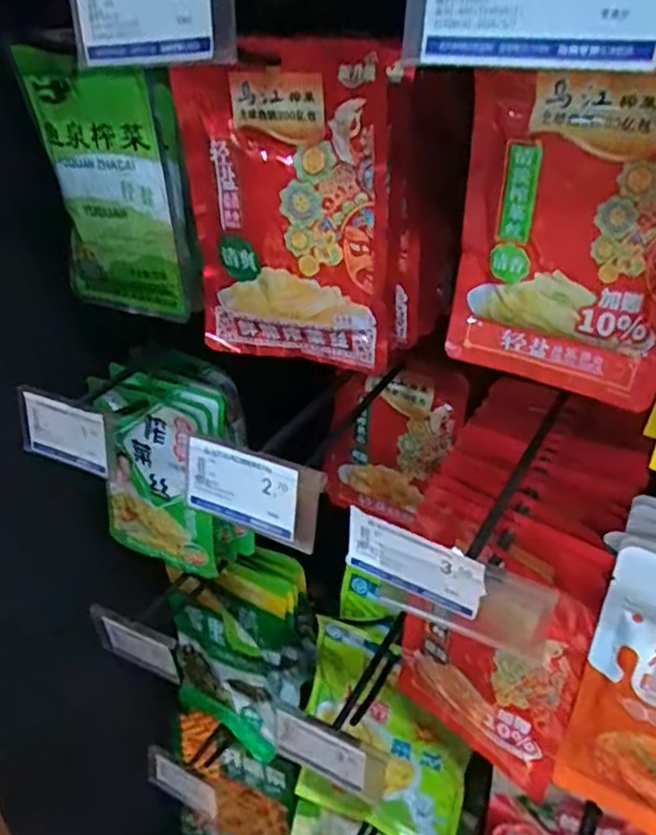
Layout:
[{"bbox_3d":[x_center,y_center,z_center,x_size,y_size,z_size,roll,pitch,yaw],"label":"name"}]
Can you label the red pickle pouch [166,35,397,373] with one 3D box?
[{"bbox_3d":[-0.025,-0.101,0.351,0.107,0.166,0.027,12,36,17],"label":"red pickle pouch"}]

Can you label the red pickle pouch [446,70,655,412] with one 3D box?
[{"bbox_3d":[0.117,-0.086,0.325,0.107,0.152,0.011,18,37,27],"label":"red pickle pouch"}]

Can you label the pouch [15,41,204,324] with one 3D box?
[{"bbox_3d":[-0.130,-0.134,0.402,0.107,0.147,0.028,12,36,26],"label":"pouch"}]

